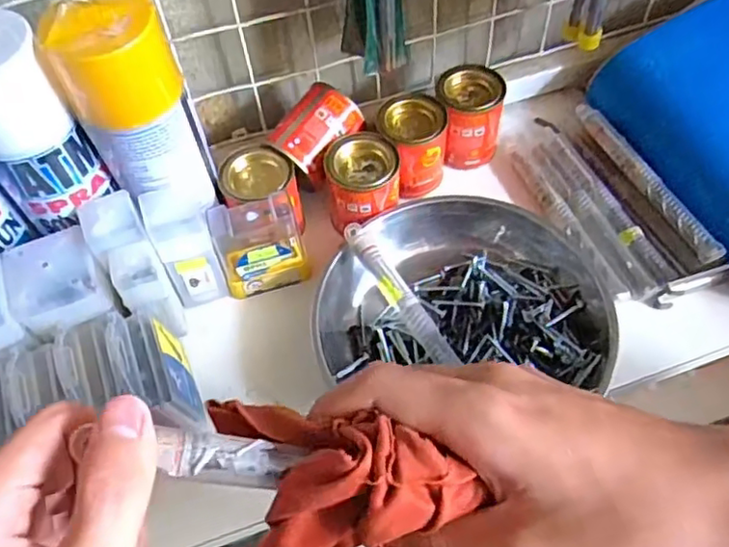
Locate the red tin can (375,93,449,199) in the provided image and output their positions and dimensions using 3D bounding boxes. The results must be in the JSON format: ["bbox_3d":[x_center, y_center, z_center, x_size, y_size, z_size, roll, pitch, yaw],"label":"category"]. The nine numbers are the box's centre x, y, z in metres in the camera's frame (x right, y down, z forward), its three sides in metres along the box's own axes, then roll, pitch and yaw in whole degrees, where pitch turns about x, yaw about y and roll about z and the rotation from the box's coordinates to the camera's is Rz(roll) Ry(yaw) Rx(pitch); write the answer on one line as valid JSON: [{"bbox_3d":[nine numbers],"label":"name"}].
[{"bbox_3d":[0.039,-0.100,0.500,0.052,0.063,0.052,-1,53,5],"label":"red tin can"}]

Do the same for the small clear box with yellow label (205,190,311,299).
[{"bbox_3d":[-0.076,-0.022,0.455,0.060,0.076,0.031,-17,54,-7],"label":"small clear box with yellow label"}]

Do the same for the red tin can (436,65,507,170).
[{"bbox_3d":[0.087,-0.128,0.518,0.051,0.069,0.046,3,54,8],"label":"red tin can"}]

